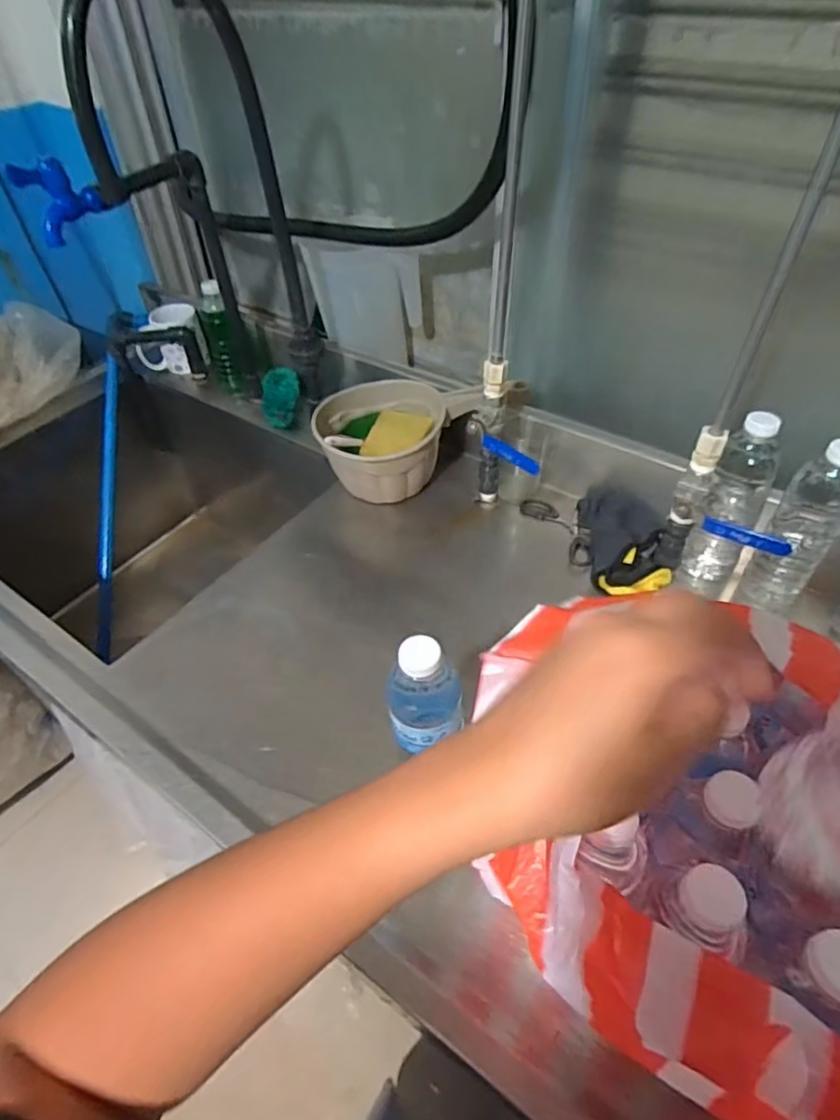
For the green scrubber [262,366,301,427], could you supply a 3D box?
[{"bbox_3d":[-0.227,-0.266,0.991,0.062,0.050,0.098,0,62,2],"label":"green scrubber"}]

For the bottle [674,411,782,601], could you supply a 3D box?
[{"bbox_3d":[0.343,-0.050,0.675,0.057,0.229,0.060,27,53,24],"label":"bottle"}]

